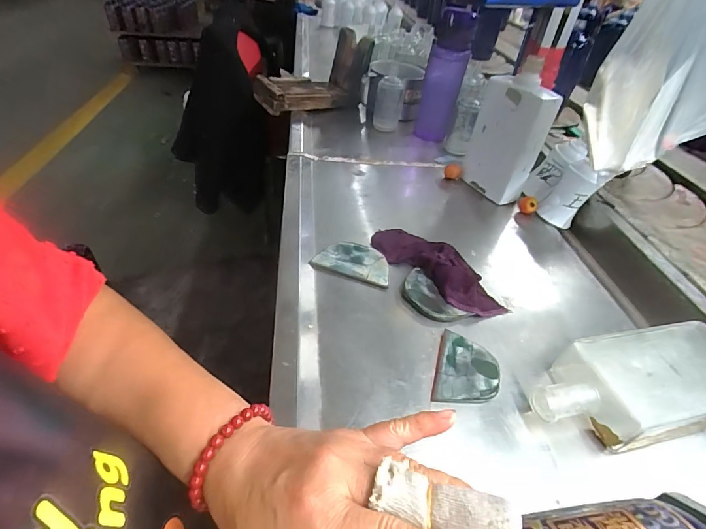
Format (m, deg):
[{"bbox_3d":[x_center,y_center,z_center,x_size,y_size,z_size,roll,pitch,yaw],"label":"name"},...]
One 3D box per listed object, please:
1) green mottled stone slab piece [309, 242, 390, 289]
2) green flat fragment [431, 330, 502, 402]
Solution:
[{"bbox_3d":[0.002,-0.005,0.478,0.094,0.008,0.060,14,44,12],"label":"green mottled stone slab piece"},{"bbox_3d":[0.112,0.103,0.375,0.058,0.008,0.081,14,44,11],"label":"green flat fragment"}]

